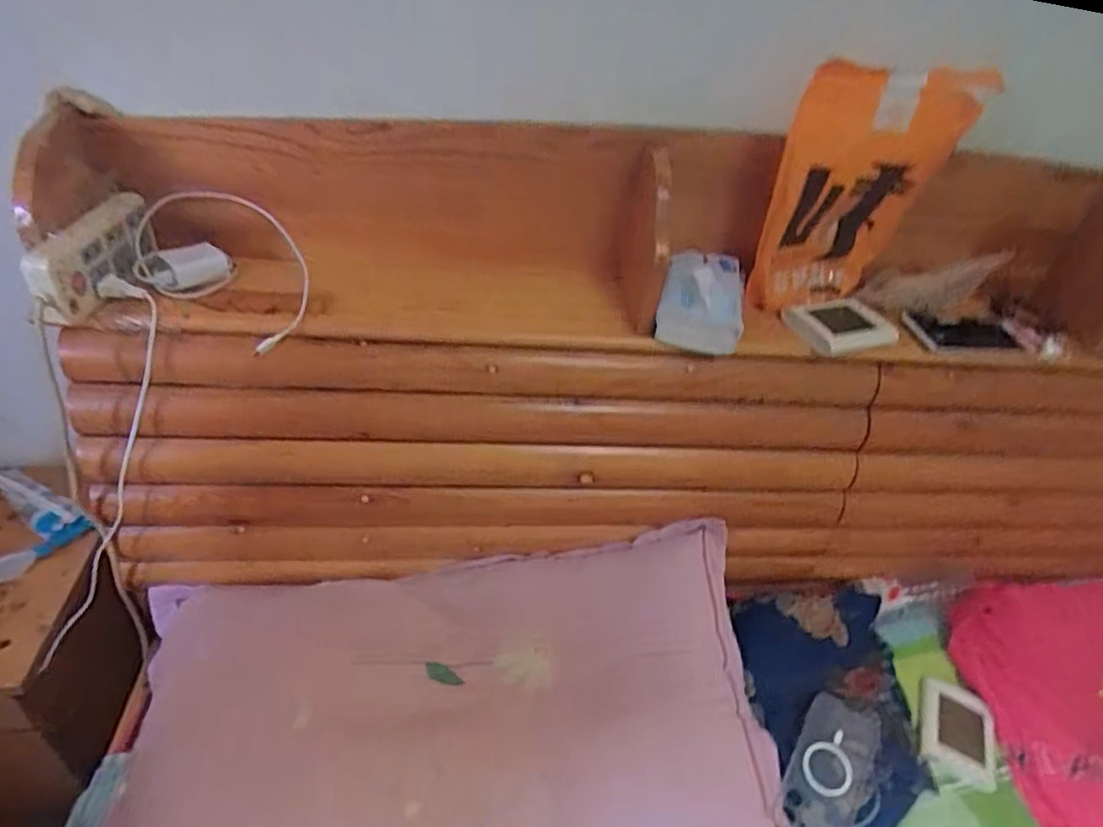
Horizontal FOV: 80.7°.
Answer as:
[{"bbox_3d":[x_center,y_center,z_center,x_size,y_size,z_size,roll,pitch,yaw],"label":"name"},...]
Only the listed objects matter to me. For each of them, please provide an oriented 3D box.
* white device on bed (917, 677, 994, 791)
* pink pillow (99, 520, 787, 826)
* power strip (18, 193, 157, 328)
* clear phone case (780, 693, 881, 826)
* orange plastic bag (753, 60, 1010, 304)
[{"bbox_3d":[0.522,0.410,0.836,0.089,0.023,0.110,20,41,14],"label":"white device on bed"},{"bbox_3d":[-0.108,0.350,0.744,0.726,0.127,0.381,1,40,-10],"label":"pink pillow"},{"bbox_3d":[-0.451,-0.156,0.653,0.030,0.083,0.156,13,40,4],"label":"power strip"},{"bbox_3d":[0.332,0.422,0.765,0.098,0.018,0.177,25,56,12],"label":"clear phone case"},{"bbox_3d":[0.352,-0.251,0.760,0.192,0.269,0.064,-9,43,-20],"label":"orange plastic bag"}]

